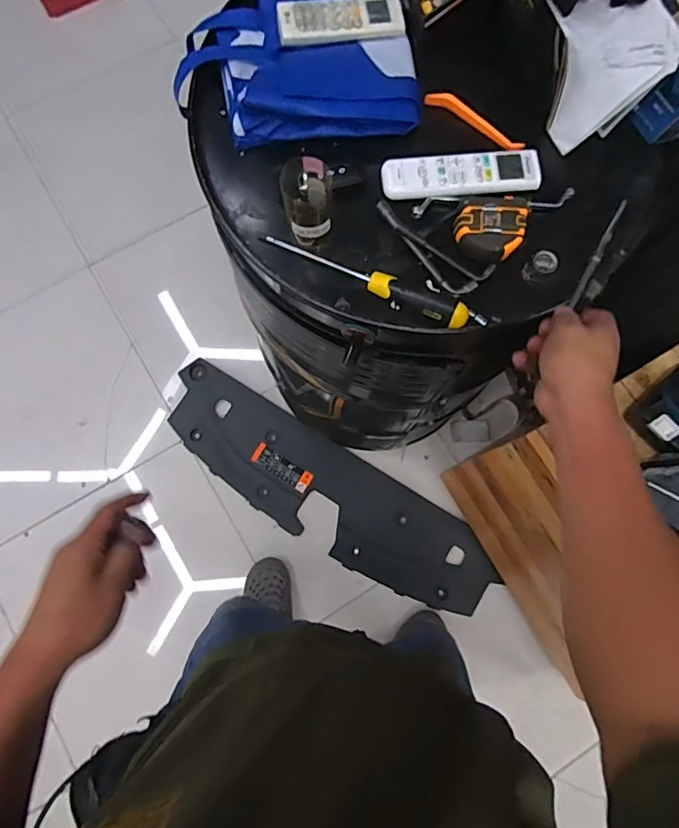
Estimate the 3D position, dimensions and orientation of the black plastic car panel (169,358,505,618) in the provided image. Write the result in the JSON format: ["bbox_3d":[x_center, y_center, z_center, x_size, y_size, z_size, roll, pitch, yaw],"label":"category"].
[{"bbox_3d":[-0.037,0.207,1.370,0.945,0.035,0.259,32,78,5],"label":"black plastic car panel"}]

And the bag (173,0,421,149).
[{"bbox_3d":[-0.058,-0.426,0.615,0.288,0.055,0.236,-8,77,-4],"label":"bag"}]

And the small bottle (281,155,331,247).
[{"bbox_3d":[-0.032,-0.220,0.548,0.045,0.080,0.052,0,77,-2],"label":"small bottle"}]

